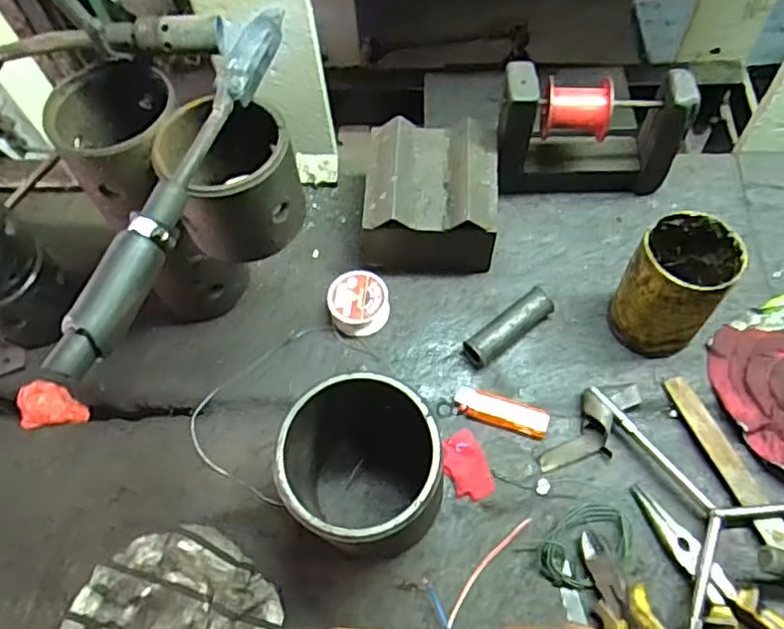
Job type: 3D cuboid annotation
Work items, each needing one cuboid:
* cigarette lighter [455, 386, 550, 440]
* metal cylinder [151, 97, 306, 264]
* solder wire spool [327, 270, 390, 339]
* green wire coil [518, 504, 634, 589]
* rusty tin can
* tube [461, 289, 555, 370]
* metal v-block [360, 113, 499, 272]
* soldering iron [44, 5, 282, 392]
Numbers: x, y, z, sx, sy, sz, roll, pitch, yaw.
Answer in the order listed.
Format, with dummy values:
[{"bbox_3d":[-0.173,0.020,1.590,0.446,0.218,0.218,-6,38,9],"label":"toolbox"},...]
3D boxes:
[{"bbox_3d":[0.094,0.084,0.548,0.080,0.013,0.025,17,64,13],"label":"cigarette lighter"},{"bbox_3d":[-0.111,-0.095,0.444,0.085,0.089,0.085,-2,61,3],"label":"metal cylinder"},{"bbox_3d":[-0.031,-0.010,0.592,0.053,0.032,0.053,-2,61,3],"label":"solder wire spool"},{"bbox_3d":[0.148,0.177,0.489,0.083,0.015,0.051,-30,63,-12],"label":"green wire coil"},{"bbox_3d":[0.236,-0.021,0.534,0.070,0.109,0.077,-2,61,3],"label":"rusty tin can"},{"bbox_3d":[0.108,0.011,0.575,0.091,0.028,0.027,-36,65,-15],"label":"tube"},{"bbox_3d":[0.037,-0.106,0.603,0.119,0.097,0.119,2,61,5],"label":"metal v-block"},{"bbox_3d":[-0.126,-0.084,0.386,0.026,0.033,0.273,16,63,12],"label":"soldering iron"}]

